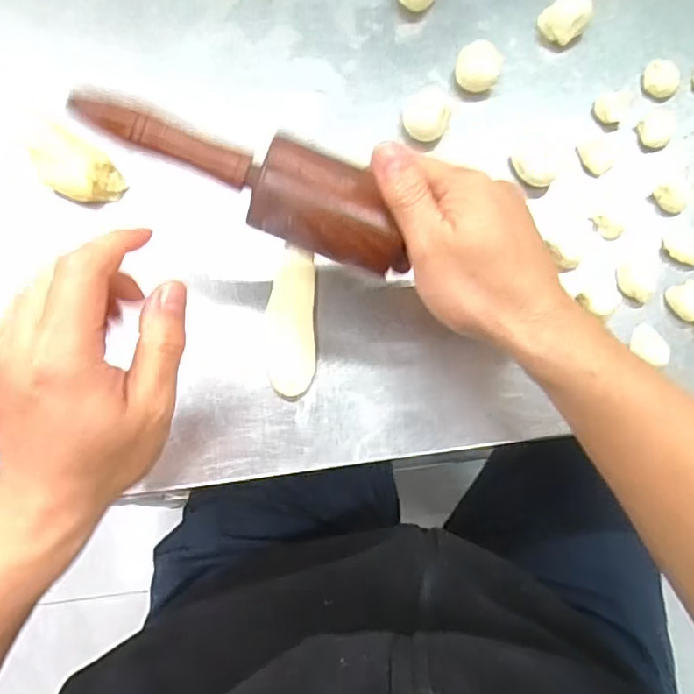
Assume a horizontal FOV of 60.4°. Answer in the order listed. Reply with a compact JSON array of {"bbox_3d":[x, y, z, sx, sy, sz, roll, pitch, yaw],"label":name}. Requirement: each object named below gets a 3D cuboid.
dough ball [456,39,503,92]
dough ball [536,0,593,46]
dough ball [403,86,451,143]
[{"bbox_3d":[0.104,-0.221,0.474,0.034,0.023,0.034,0,74,-1],"label":"dough ball"},{"bbox_3d":[0.176,-0.268,0.485,0.036,0.028,0.032,27,76,7],"label":"dough ball"},{"bbox_3d":[0.061,-0.177,0.459,0.034,0.028,0.033,0,74,-1],"label":"dough ball"}]

